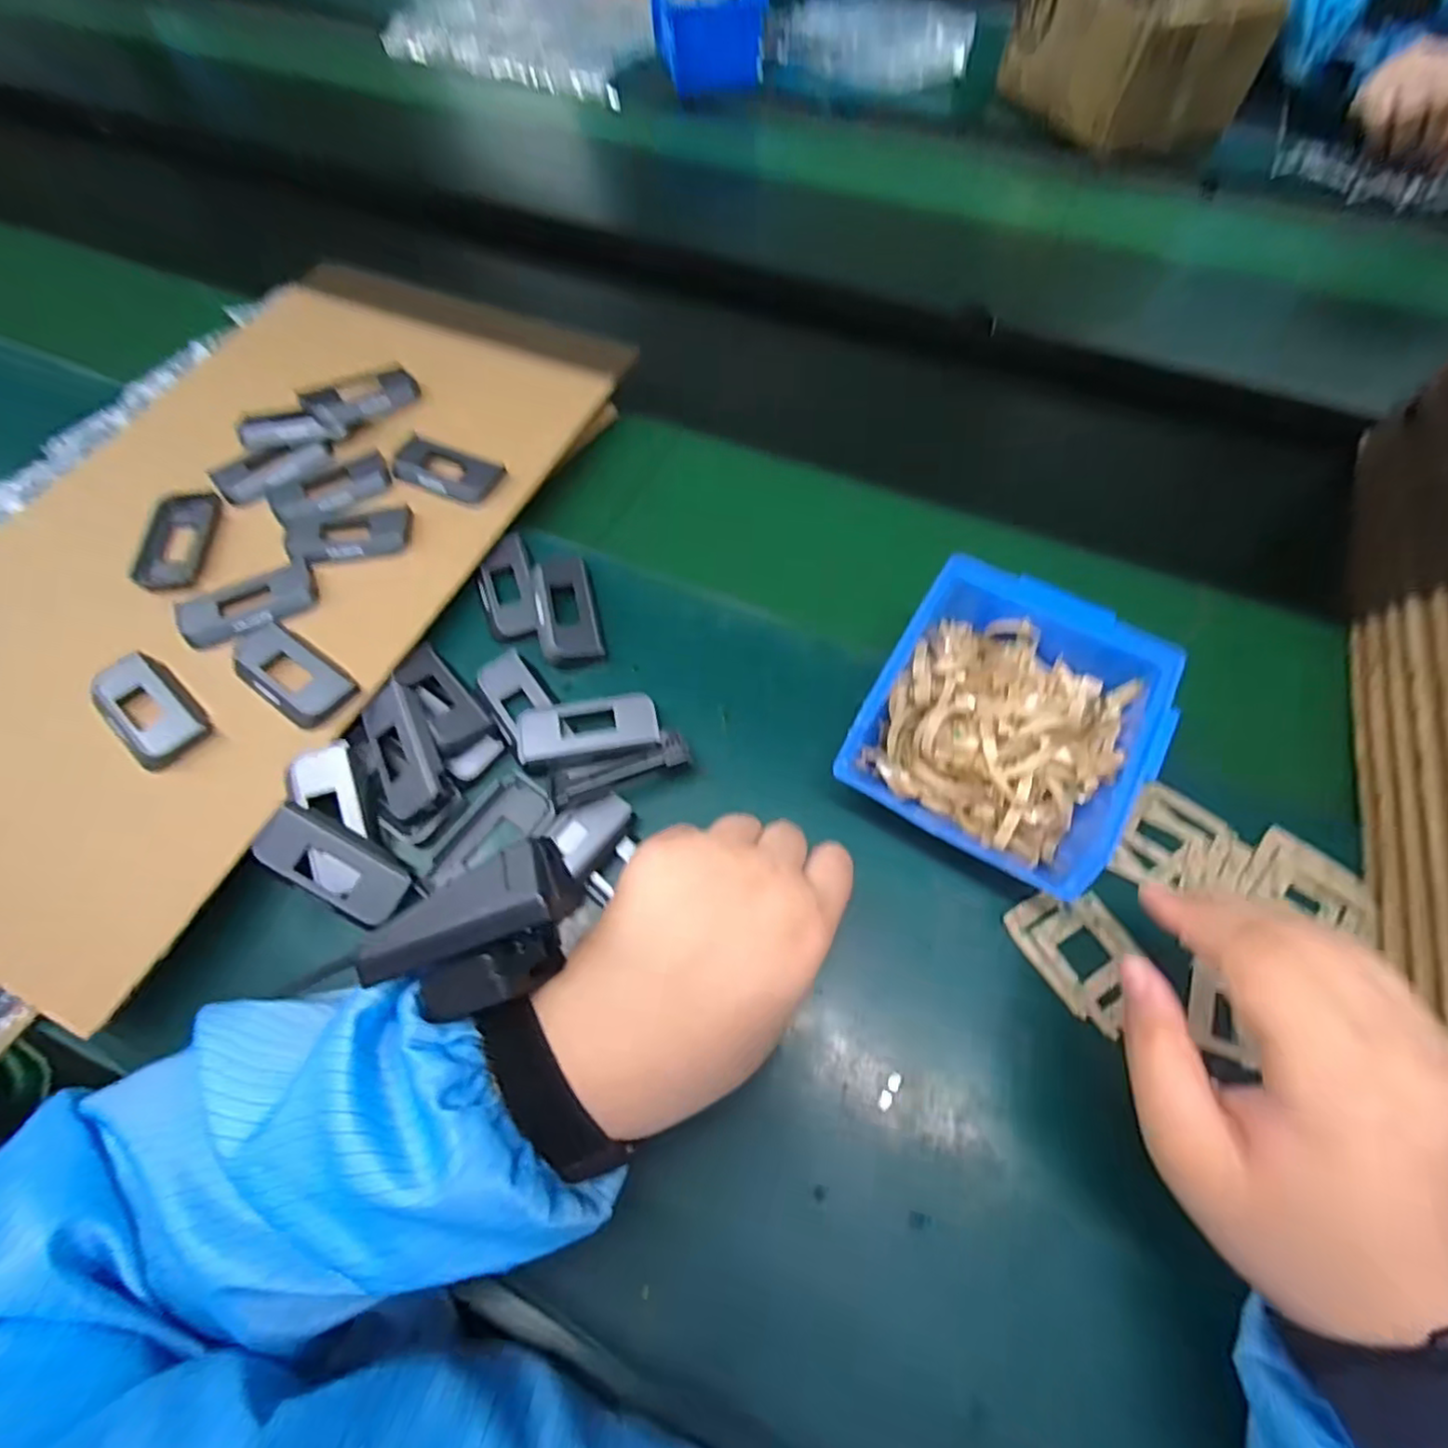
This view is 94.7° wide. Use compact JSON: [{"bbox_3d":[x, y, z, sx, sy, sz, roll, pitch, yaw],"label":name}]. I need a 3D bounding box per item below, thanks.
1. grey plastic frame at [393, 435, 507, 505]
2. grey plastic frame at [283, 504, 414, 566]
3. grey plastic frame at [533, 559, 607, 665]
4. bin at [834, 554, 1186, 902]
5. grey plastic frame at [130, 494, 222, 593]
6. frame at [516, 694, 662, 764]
[{"bbox_3d":[-0.183,-0.165,0.442,0.071,0.013,0.035,20,64,11],"label":"grey plastic frame"},{"bbox_3d":[-0.231,-0.117,0.410,0.073,0.008,0.034,-11,63,-5],"label":"grey plastic frame"},{"bbox_3d":[-0.095,-0.070,0.402,0.035,0.010,0.074,-12,63,-6],"label":"grey plastic frame"},{"bbox_3d":[0.140,0.002,0.338,0.125,0.066,0.138,27,66,14],"label":"bin"},{"bbox_3d":[-0.341,-0.115,0.414,0.041,0.007,0.074,-7,62,-3],"label":"grey plastic frame"},{"bbox_3d":[-0.074,0.001,0.365,0.074,0.009,0.033,-11,63,-5],"label":"frame"}]

